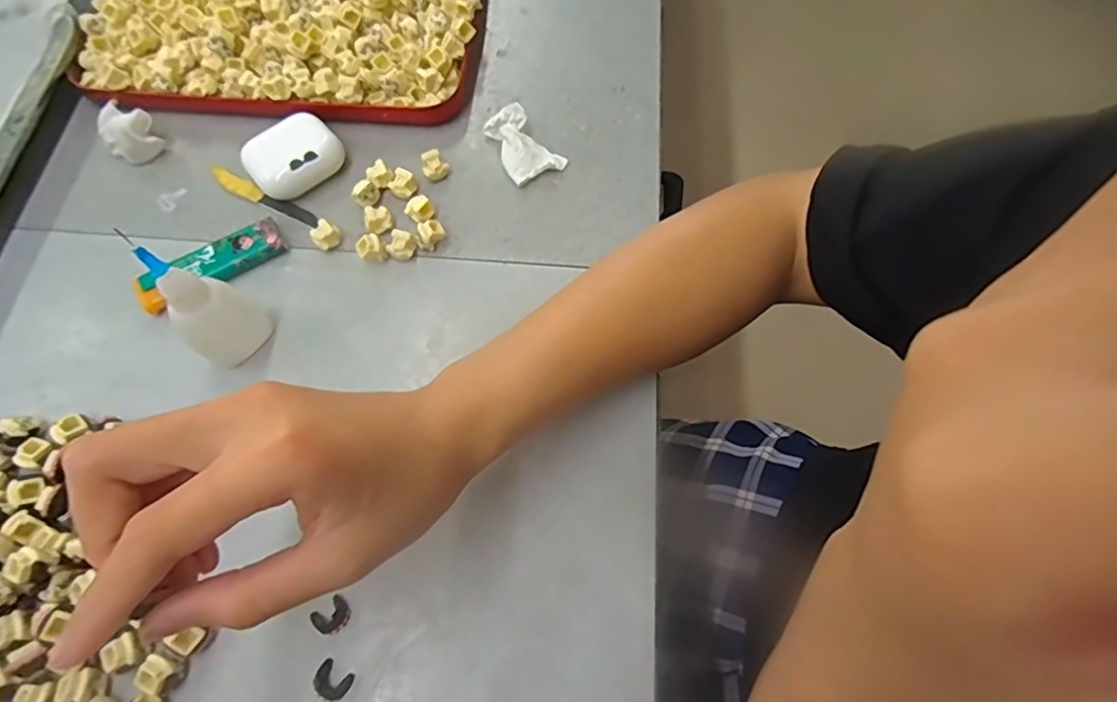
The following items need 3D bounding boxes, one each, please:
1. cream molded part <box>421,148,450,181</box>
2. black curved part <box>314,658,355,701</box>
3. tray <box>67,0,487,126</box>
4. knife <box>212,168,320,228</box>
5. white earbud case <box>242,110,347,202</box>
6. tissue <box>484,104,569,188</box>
[{"bbox_3d":[-0.074,-0.112,0.353,0.015,0.017,0.013,-11,69,-7],"label":"cream molded part"},{"bbox_3d":[-0.099,0.144,0.253,0.016,0.004,0.013,30,70,9],"label":"black curved part"},{"bbox_3d":[-0.176,-0.244,0.389,0.247,0.034,0.198,2,68,-2],"label":"tray"},{"bbox_3d":[-0.176,-0.093,0.345,0.074,0.005,0.011,26,70,7],"label":"knife"},{"bbox_3d":[-0.157,-0.115,0.346,0.052,0.021,0.047,-39,75,-16],"label":"white earbud case"},{"bbox_3d":[-0.022,-0.128,0.358,0.033,0.015,0.048,-31,73,-14],"label":"tissue"}]

